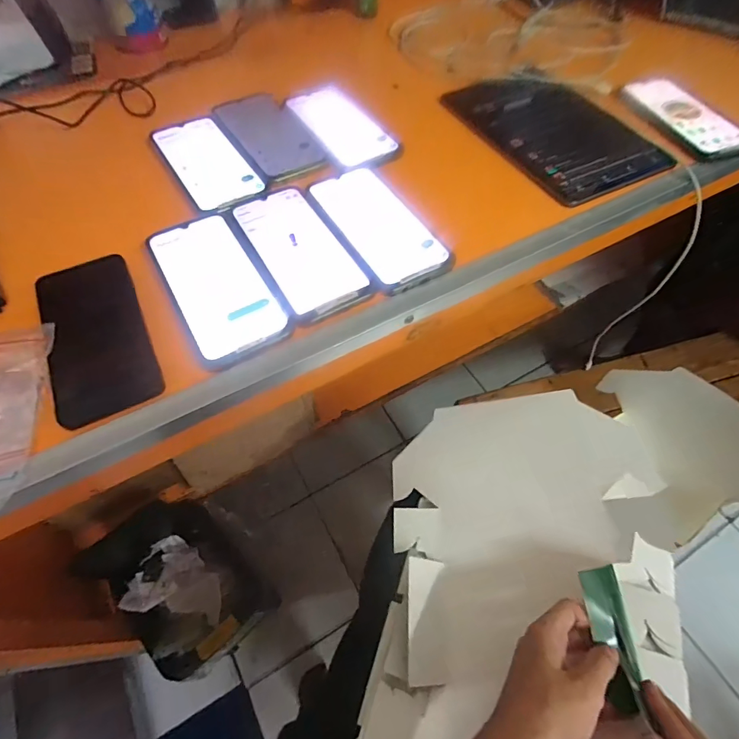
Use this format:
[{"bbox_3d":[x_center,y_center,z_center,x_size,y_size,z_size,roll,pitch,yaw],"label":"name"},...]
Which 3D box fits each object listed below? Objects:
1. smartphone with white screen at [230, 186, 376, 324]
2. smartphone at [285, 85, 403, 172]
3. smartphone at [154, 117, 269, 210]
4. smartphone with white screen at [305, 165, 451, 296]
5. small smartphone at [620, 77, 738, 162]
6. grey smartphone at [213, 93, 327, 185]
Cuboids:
[{"bbox_3d":[-0.067,-0.116,0.392,0.078,0.004,0.169,-25,63,-16],"label":"smartphone with white screen"},{"bbox_3d":[-0.038,-0.297,0.501,0.079,0.006,0.169,-28,64,-17],"label":"smartphone"},{"bbox_3d":[-0.178,-0.232,0.464,0.078,0.005,0.165,-28,64,-17],"label":"smartphone"},{"bbox_3d":[0.007,-0.146,0.409,0.077,0.009,0.168,-25,63,-16],"label":"smartphone with white screen"},{"bbox_3d":[0.387,-0.314,0.516,0.087,0.015,0.175,-12,59,-7],"label":"small smartphone"},{"bbox_3d":[-0.122,-0.283,0.498,0.080,0.007,0.176,-26,63,-16],"label":"grey smartphone"}]

